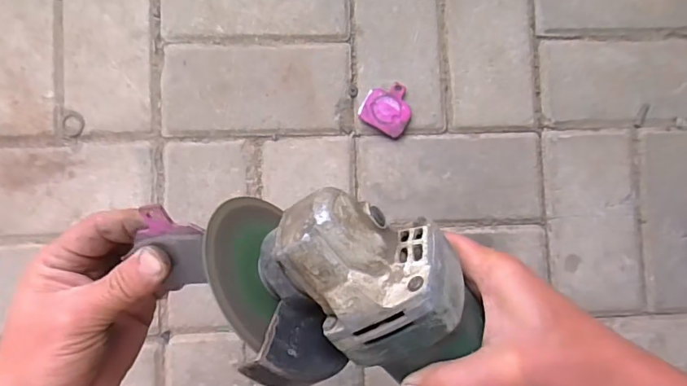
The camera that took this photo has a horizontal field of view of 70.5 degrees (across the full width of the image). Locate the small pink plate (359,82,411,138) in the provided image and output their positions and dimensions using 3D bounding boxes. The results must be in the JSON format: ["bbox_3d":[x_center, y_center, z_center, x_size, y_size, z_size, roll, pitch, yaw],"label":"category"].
[{"bbox_3d":[0.048,-0.090,0.508,0.051,0.009,0.053,32,85,-1],"label":"small pink plate"}]

